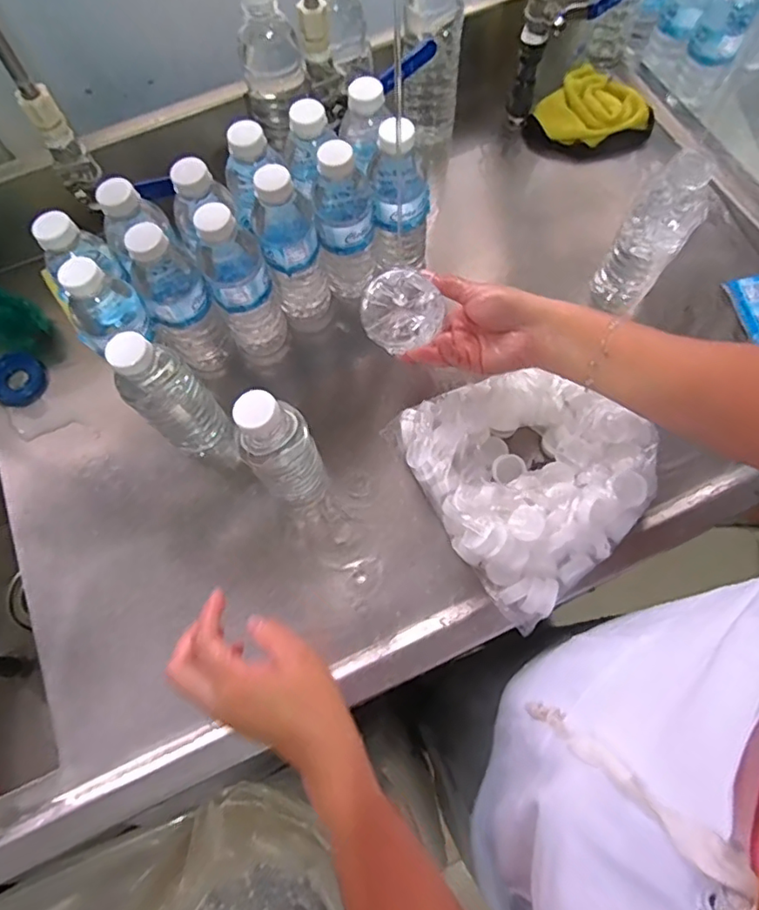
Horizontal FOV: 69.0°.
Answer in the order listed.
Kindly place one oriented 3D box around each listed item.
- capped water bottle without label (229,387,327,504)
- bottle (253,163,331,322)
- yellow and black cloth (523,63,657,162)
[{"bbox_3d":[-0.075,0.006,0.461,0.049,0.179,0.047,-27,69,-8],"label":"capped water bottle without label"},{"bbox_3d":[-0.082,-0.203,0.539,0.058,0.172,0.070,-11,68,-2],"label":"bottle"},{"bbox_3d":[0.260,-0.413,0.675,0.128,0.041,0.115,-40,72,-13],"label":"yellow and black cloth"}]

